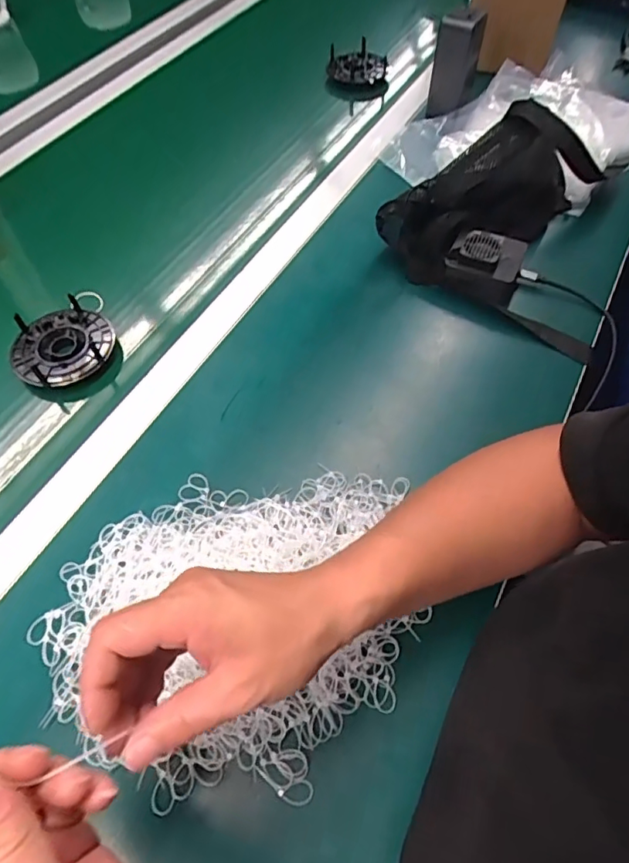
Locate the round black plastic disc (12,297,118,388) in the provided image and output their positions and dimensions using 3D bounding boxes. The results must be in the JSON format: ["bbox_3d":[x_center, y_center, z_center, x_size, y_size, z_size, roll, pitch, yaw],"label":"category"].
[{"bbox_3d":[-0.258,-0.087,0.545,0.100,0.033,0.091,-1,58,1],"label":"round black plastic disc"}]

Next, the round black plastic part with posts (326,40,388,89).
[{"bbox_3d":[0.064,-0.522,0.770,0.092,0.070,0.093,1,58,3],"label":"round black plastic part with posts"}]

